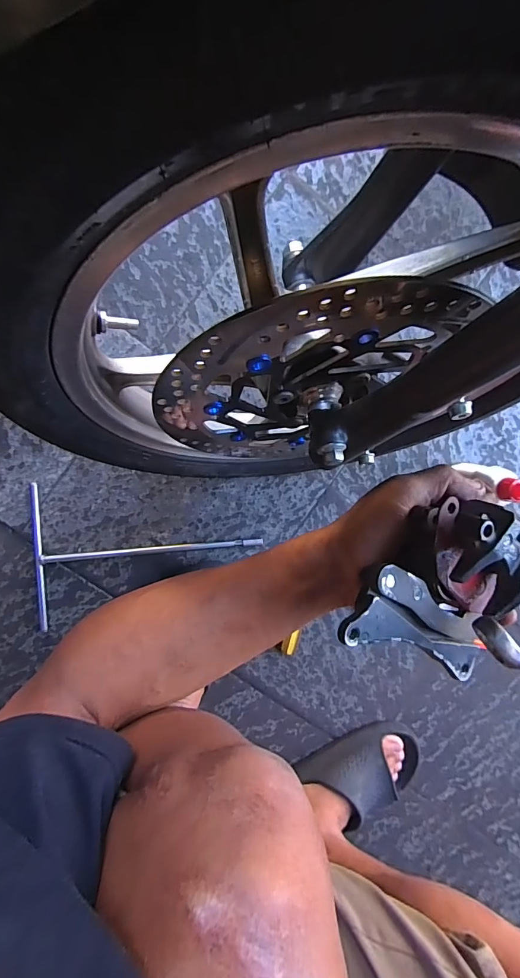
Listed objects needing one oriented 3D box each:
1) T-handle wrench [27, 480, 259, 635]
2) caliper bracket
[{"bbox_3d":[-0.147,0.088,0.567,0.297,0.015,0.187,-1,96,-8],"label":"T-handle wrench"},{"bbox_3d":[0.098,0.082,0.252,0.115,0.009,0.047,26,88,-25],"label":"caliper bracket"}]

